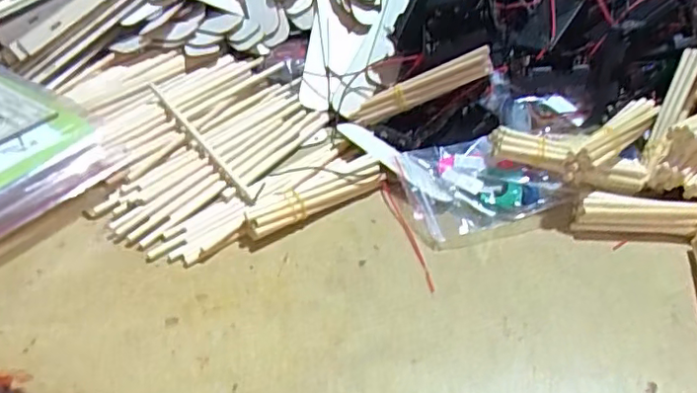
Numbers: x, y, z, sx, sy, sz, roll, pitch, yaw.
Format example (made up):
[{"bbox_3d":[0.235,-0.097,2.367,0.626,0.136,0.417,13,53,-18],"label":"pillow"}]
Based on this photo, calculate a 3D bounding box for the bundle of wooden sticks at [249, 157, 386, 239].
[{"bbox_3d":[-0.022,-0.002,0.411,0.101,0.017,0.019,-24,45,-24],"label":"bundle of wooden sticks"}]

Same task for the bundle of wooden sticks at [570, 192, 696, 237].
[{"bbox_3d":[0.193,0.014,0.381,0.100,0.021,0.017,6,41,9],"label":"bundle of wooden sticks"}]

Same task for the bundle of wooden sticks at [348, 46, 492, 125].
[{"bbox_3d":[0.054,-0.082,0.468,0.112,0.018,0.013,-22,42,16],"label":"bundle of wooden sticks"}]

